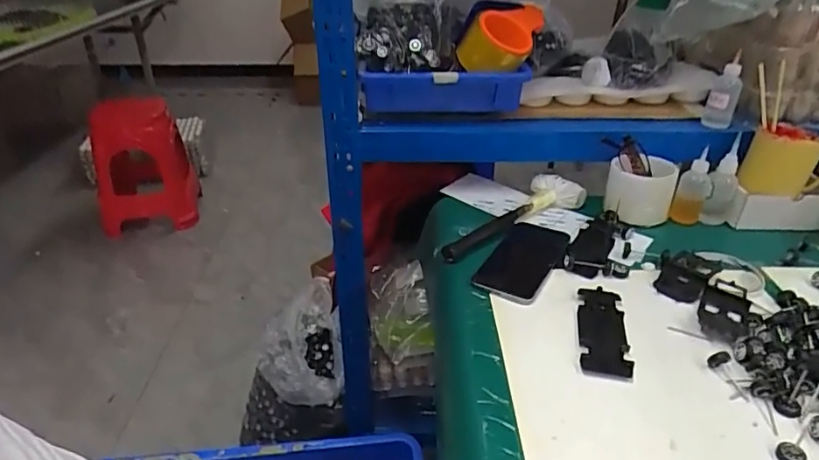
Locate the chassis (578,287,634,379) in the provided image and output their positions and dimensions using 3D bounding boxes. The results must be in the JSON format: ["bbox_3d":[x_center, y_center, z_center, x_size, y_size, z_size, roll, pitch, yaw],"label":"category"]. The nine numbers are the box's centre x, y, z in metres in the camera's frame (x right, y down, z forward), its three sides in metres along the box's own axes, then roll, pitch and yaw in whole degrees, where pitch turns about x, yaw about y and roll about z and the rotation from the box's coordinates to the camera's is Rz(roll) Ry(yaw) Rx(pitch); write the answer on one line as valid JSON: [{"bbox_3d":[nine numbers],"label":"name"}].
[{"bbox_3d":[0.200,0.101,0.551,0.047,0.007,0.129,7,32,11],"label":"chassis"}]

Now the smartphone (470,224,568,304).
[{"bbox_3d":[0.143,0.034,0.663,0.081,0.010,0.163,18,35,26],"label":"smartphone"}]

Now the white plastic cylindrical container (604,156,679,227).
[{"bbox_3d":[0.323,-0.054,0.746,0.090,0.074,0.065,13,34,20],"label":"white plastic cylindrical container"}]

